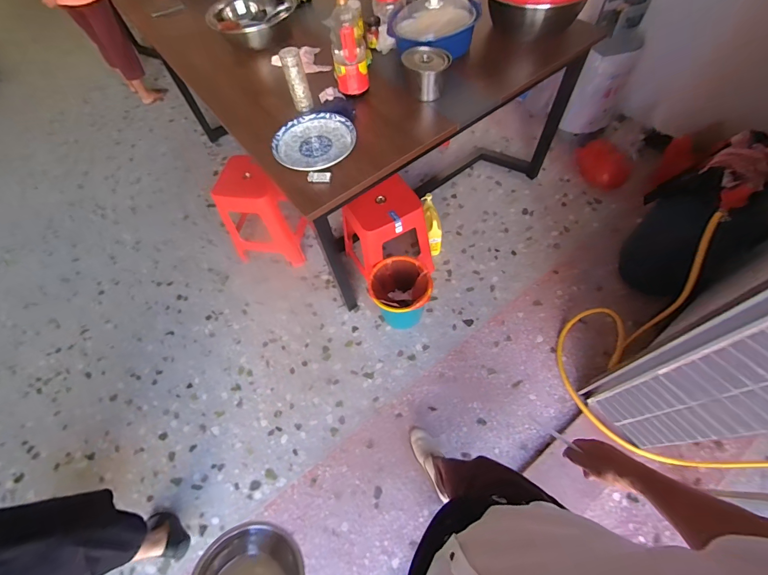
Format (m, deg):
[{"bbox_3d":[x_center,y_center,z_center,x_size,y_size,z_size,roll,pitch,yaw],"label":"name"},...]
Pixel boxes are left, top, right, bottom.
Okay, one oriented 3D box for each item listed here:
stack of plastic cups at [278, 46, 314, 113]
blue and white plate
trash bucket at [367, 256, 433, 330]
[{"bbox_3d":[-0.289,-0.686,1.142,0.069,0.177,0.062,-17,60,-4],"label":"stack of plastic cups"},{"bbox_3d":[-0.222,-0.478,1.114,0.257,0.038,0.264,-3,60,5],"label":"blue and white plate"},{"bbox_3d":[0.071,0.034,1.520,0.245,0.270,0.232,-3,60,5],"label":"trash bucket"}]

